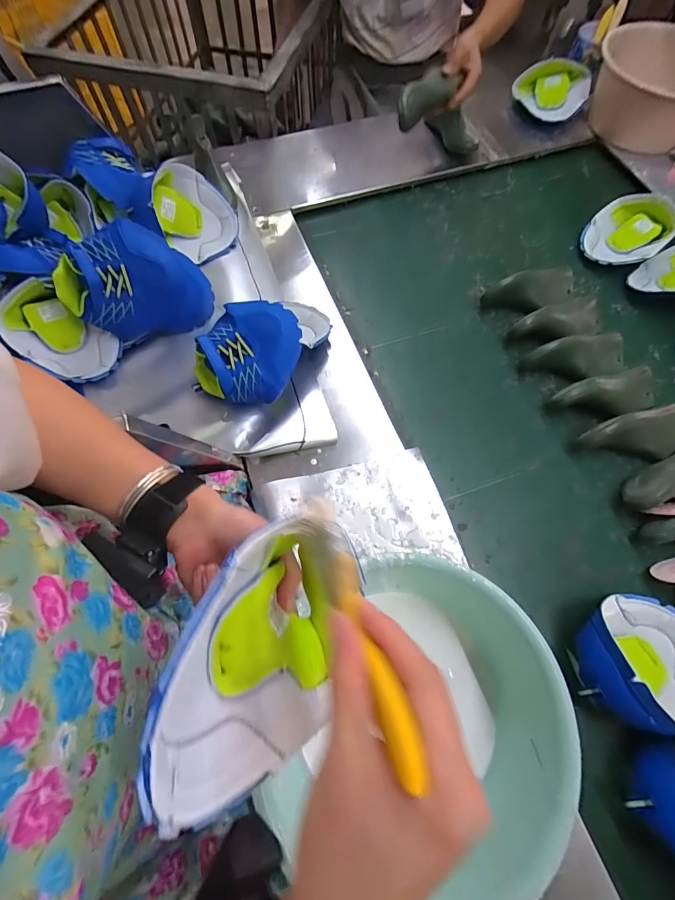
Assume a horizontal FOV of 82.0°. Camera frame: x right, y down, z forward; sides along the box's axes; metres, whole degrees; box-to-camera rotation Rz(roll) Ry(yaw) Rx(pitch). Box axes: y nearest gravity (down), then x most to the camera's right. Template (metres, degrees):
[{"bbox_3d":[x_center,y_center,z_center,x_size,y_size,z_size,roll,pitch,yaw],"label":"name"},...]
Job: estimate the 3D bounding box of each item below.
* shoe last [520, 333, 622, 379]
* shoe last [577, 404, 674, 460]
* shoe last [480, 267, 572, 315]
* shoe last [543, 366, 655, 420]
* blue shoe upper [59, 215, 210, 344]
[{"bbox_3d":[0.420,-0.155,0.677,0.180,0.067,0.075,-14,68,-6],"label":"shoe last"},{"bbox_3d":[0.481,-0.022,0.622,0.186,0.057,0.076,-14,68,-6],"label":"shoe last"},{"bbox_3d":[0.380,-0.297,0.732,0.191,0.059,0.074,-15,68,-6],"label":"shoe last"},{"bbox_3d":[0.456,-0.089,0.656,0.187,0.062,0.074,-14,68,-6],"label":"shoe last"},{"bbox_3d":[-0.312,-0.255,0.606,0.203,0.168,0.084,-28,36,-11],"label":"blue shoe upper"}]

